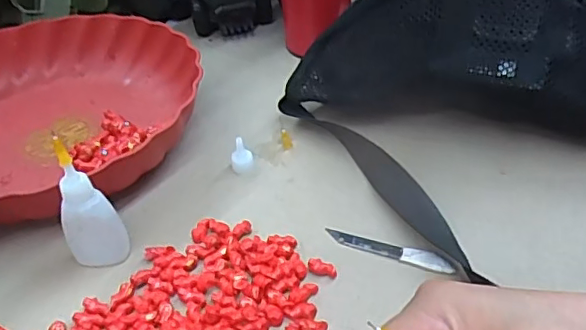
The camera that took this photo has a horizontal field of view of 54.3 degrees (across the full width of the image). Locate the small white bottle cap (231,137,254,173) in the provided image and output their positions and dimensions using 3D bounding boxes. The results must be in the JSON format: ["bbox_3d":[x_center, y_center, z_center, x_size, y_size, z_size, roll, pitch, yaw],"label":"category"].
[{"bbox_3d":[-0.037,-0.007,0.415,0.016,0.024,0.014,-8,41,-5],"label":"small white bottle cap"}]

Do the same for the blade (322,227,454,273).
[{"bbox_3d":[0.059,0.052,0.353,0.080,0.005,0.010,16,44,21],"label":"blade"}]

